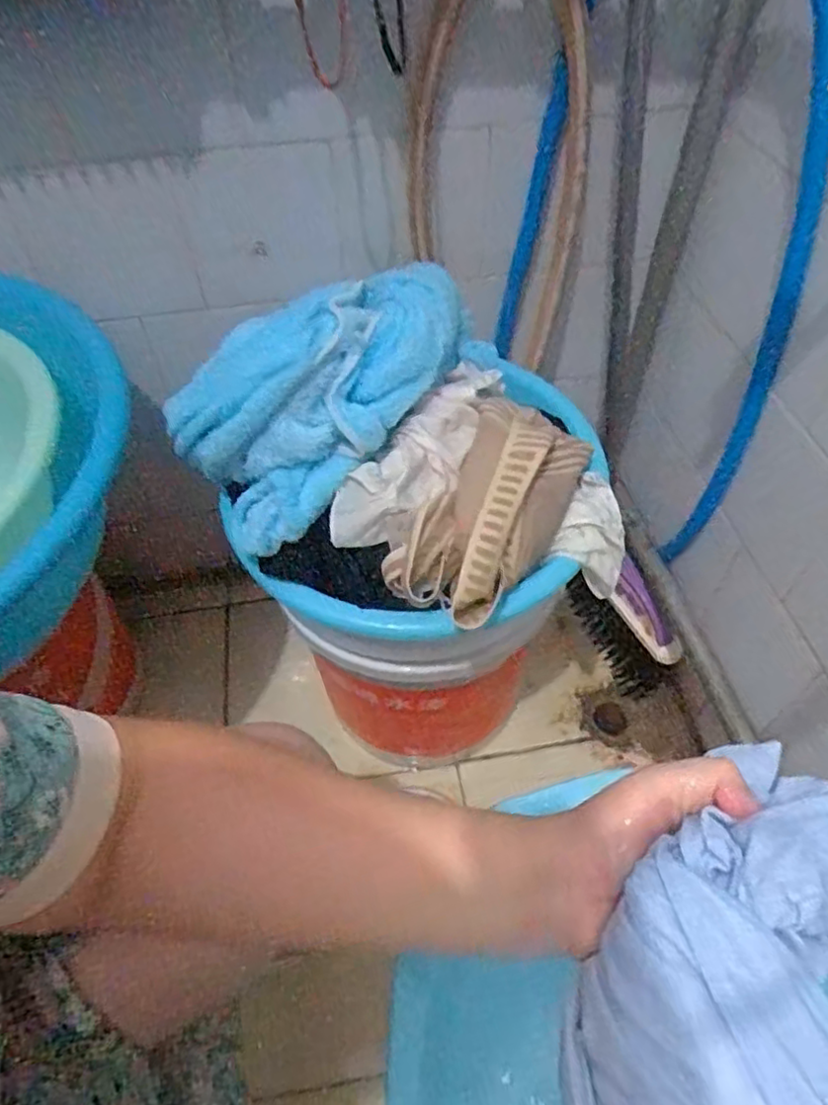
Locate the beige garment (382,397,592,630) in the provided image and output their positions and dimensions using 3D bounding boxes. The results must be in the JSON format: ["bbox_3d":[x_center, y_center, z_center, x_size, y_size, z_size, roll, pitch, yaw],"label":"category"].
[{"bbox_3d":[0.064,-0.041,0.519,0.095,0.081,0.193,24,56,20],"label":"beige garment"}]

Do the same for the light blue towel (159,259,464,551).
[{"bbox_3d":[-0.061,-0.146,0.542,0.267,0.124,0.146,-38,59,-25],"label":"light blue towel"}]

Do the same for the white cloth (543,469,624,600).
[{"bbox_3d":[0.152,-0.020,0.563,0.075,0.033,0.089,28,64,-26],"label":"white cloth"}]

